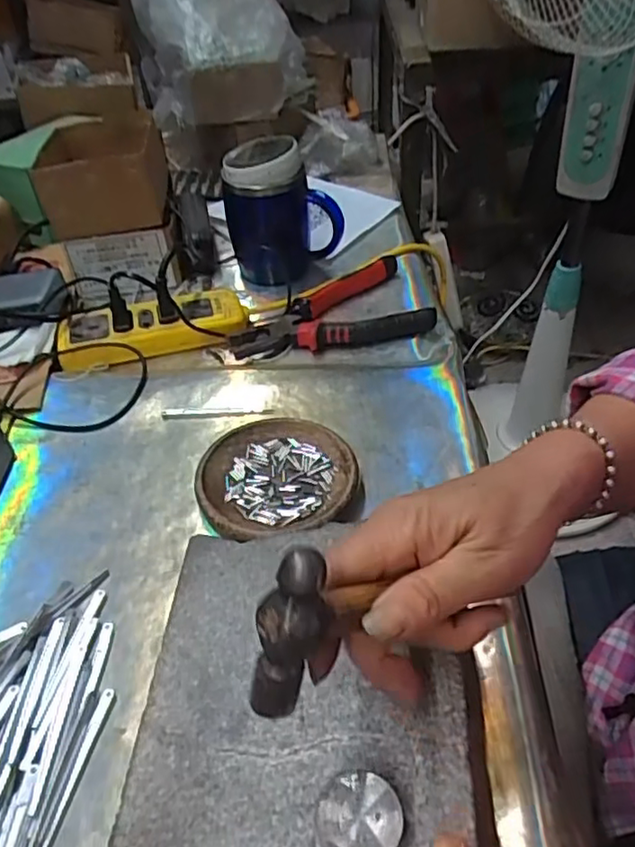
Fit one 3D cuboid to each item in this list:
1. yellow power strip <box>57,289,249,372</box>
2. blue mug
[{"bbox_3d":[-0.160,-0.096,0.614,0.175,0.030,0.062,-15,45,-10],"label":"yellow power strip"},{"bbox_3d":[-0.037,-0.219,0.661,0.112,0.134,0.083,-15,45,-10],"label":"blue mug"}]

